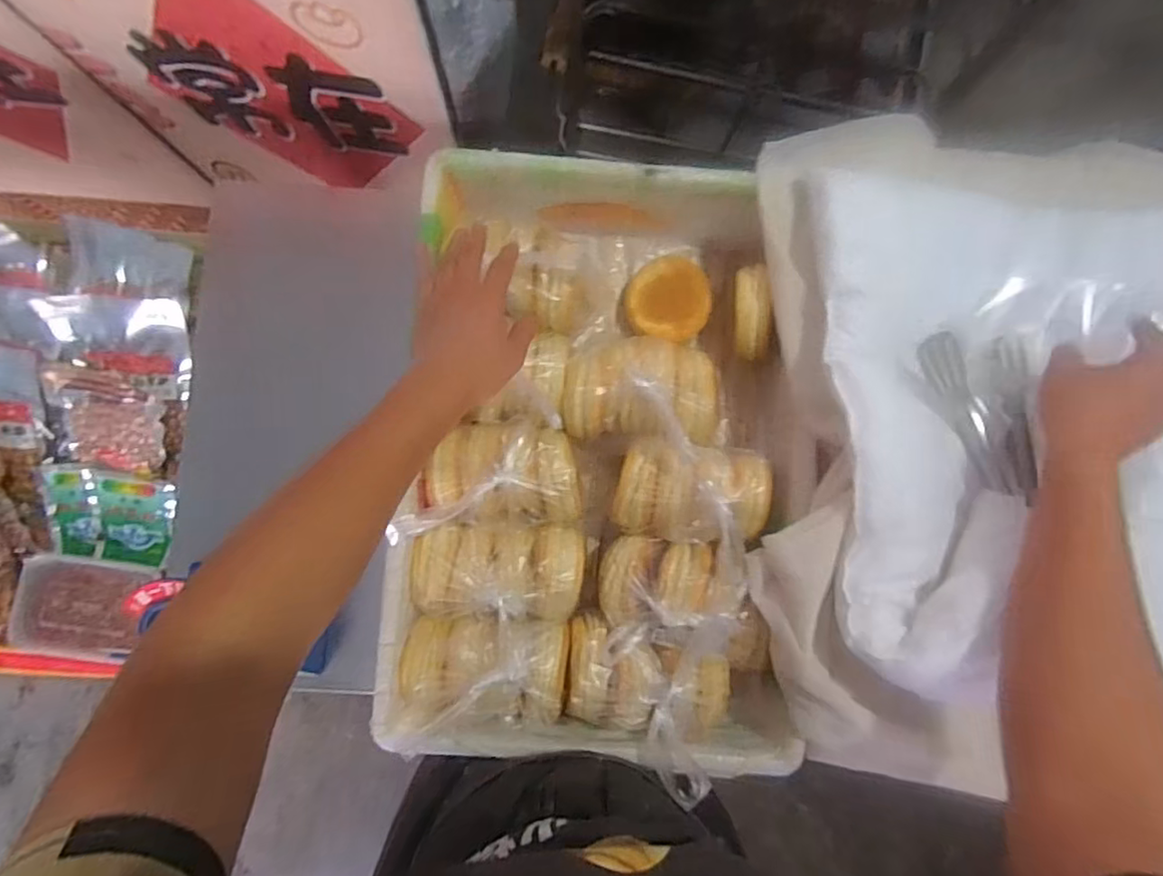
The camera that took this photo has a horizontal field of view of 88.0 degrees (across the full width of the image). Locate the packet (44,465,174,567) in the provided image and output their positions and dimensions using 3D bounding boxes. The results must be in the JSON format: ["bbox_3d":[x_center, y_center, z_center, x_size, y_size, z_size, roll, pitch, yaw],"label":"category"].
[{"bbox_3d":[-0.608,0.099,0.778,0.167,0.025,0.121,9,109,-5],"label":"packet"}]

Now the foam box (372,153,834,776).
[{"bbox_3d":[0.024,0.015,0.639,0.394,0.135,0.580,5,85,-2],"label":"foam box"}]

